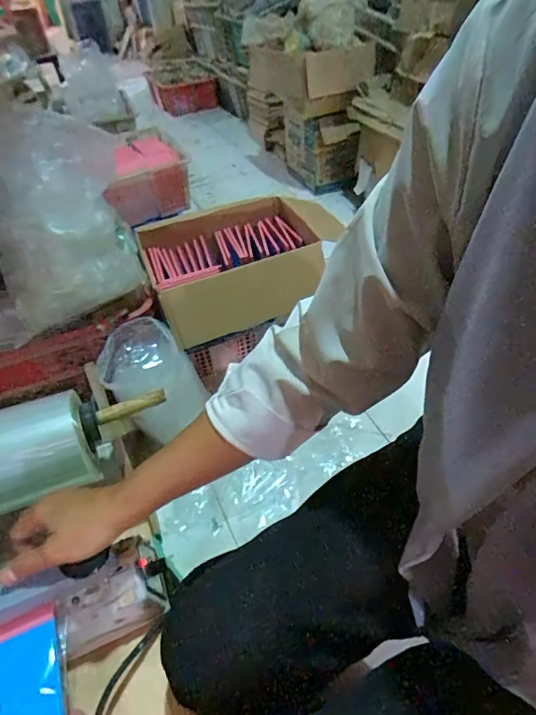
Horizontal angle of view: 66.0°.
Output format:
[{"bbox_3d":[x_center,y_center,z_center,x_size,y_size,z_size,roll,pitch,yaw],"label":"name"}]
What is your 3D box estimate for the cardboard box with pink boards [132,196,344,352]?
[{"bbox_3d":[-0.054,-0.245,0.993,0.455,0.162,0.302,-20,49,-14],"label":"cardboard box with pink boards"}]

